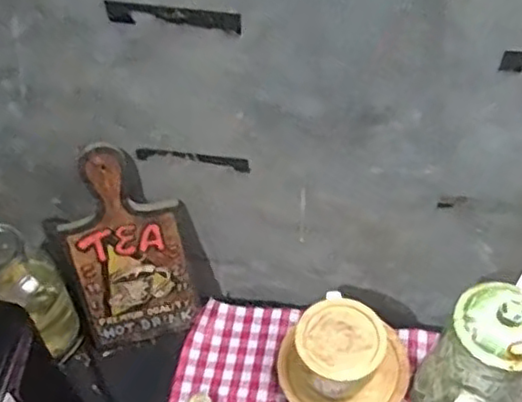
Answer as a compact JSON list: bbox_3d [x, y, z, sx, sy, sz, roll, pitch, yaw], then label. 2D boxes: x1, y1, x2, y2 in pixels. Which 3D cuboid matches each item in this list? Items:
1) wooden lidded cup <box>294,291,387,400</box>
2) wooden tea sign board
[{"bbox_3d":[0.088,0.174,0.780,0.100,0.086,0.109,-19,52,-12],"label":"wooden lidded cup"},{"bbox_3d":[-0.159,0.060,0.798,0.138,0.275,0.015,-12,34,-8],"label":"wooden tea sign board"}]

